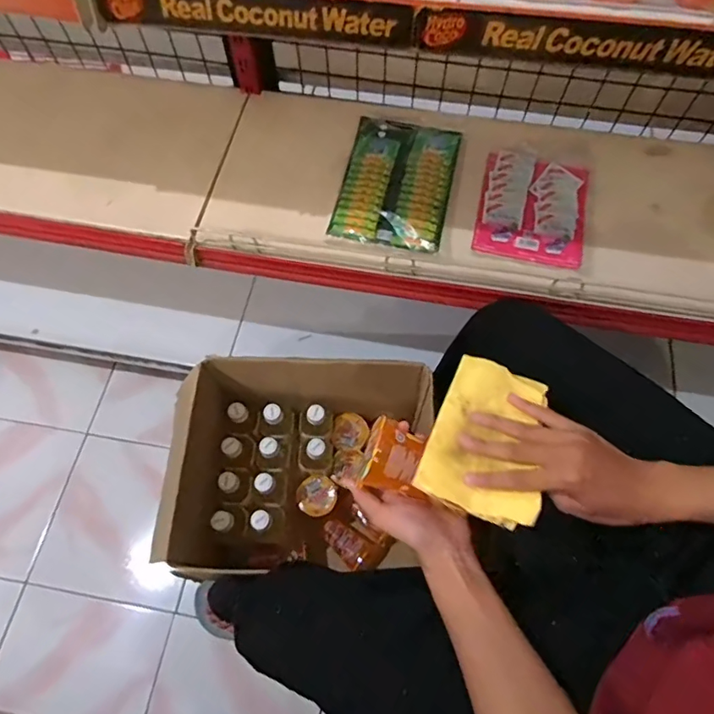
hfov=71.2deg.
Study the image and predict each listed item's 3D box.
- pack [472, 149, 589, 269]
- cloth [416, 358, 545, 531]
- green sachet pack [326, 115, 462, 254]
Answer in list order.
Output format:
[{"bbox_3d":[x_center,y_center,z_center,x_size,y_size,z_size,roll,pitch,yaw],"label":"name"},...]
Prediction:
[{"bbox_3d":[0.273,-0.235,0.780,0.158,0.022,0.199,12,66,6],"label":"pack"},{"bbox_3d":[0.124,0.071,0.457,0.102,0.023,0.146,21,67,10],"label":"cloth"},{"bbox_3d":[0.066,-0.284,0.800,0.170,0.018,0.248,11,66,6],"label":"green sachet pack"}]

